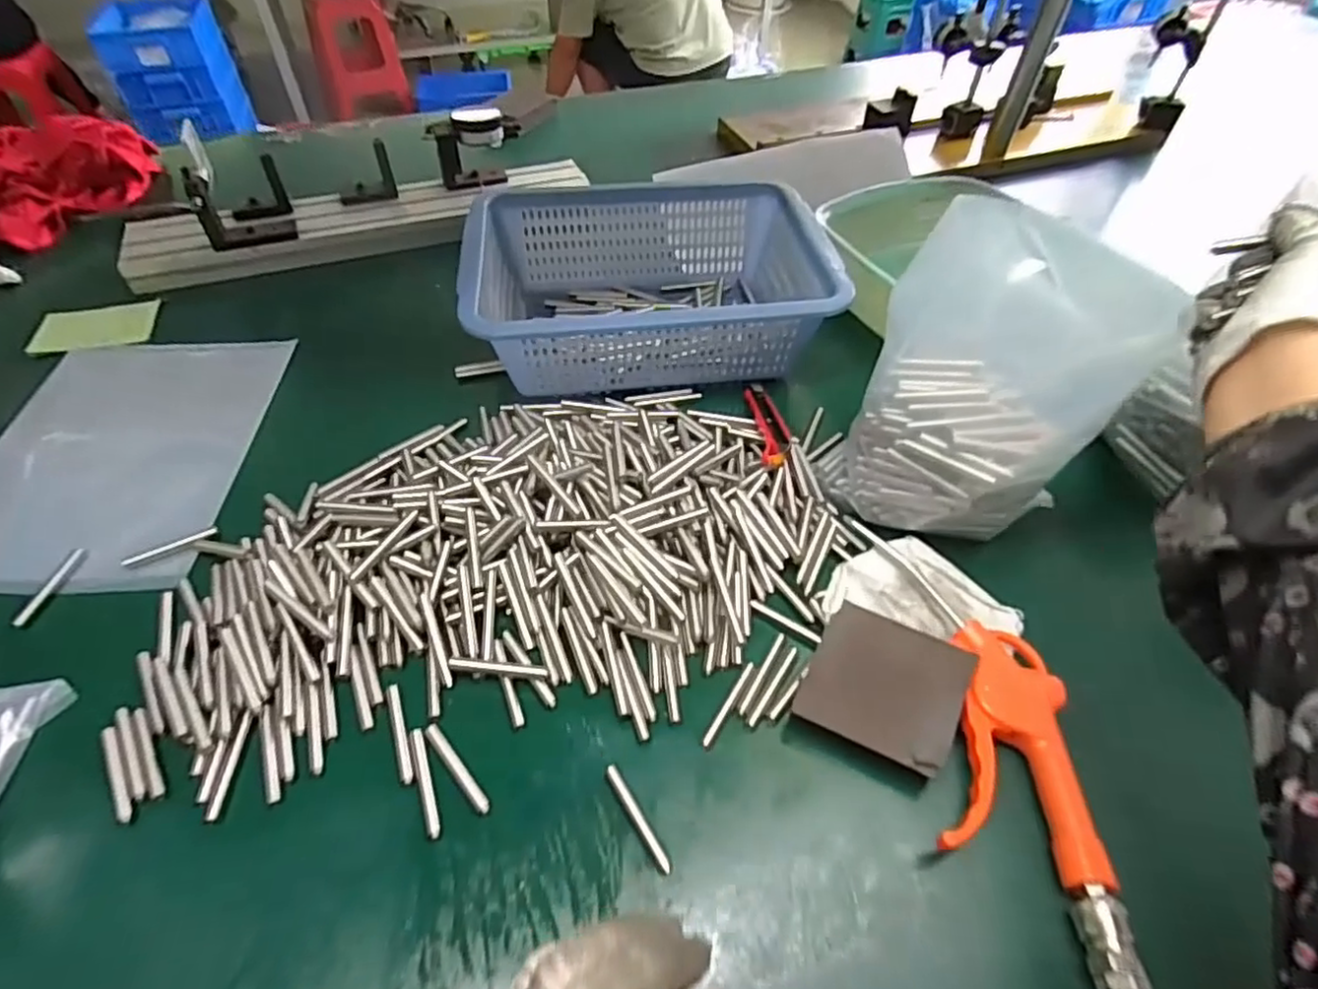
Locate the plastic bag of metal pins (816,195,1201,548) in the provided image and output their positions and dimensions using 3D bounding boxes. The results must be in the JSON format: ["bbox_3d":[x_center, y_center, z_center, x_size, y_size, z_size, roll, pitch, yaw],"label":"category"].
[{"bbox_3d":[0.204,-0.063,0.415,0.140,0.180,0.105,30,55,23],"label":"plastic bag of metal pins"}]

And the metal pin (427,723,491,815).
[{"bbox_3d":[-0.109,0.146,0.353,0.007,0.004,0.059,-33,57,-27],"label":"metal pin"}]

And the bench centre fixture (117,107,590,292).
[{"bbox_3d":[-0.318,-0.330,0.717,0.489,0.093,0.102,-17,51,-16],"label":"bench centre fixture"}]

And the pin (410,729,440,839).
[{"bbox_3d":[-0.123,0.150,0.345,0.006,0.004,0.058,-17,51,-15],"label":"pin"}]

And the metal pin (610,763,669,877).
[{"bbox_3d":[-0.011,0.167,0.341,0.007,0.004,0.058,-25,53,-21],"label":"metal pin"}]

